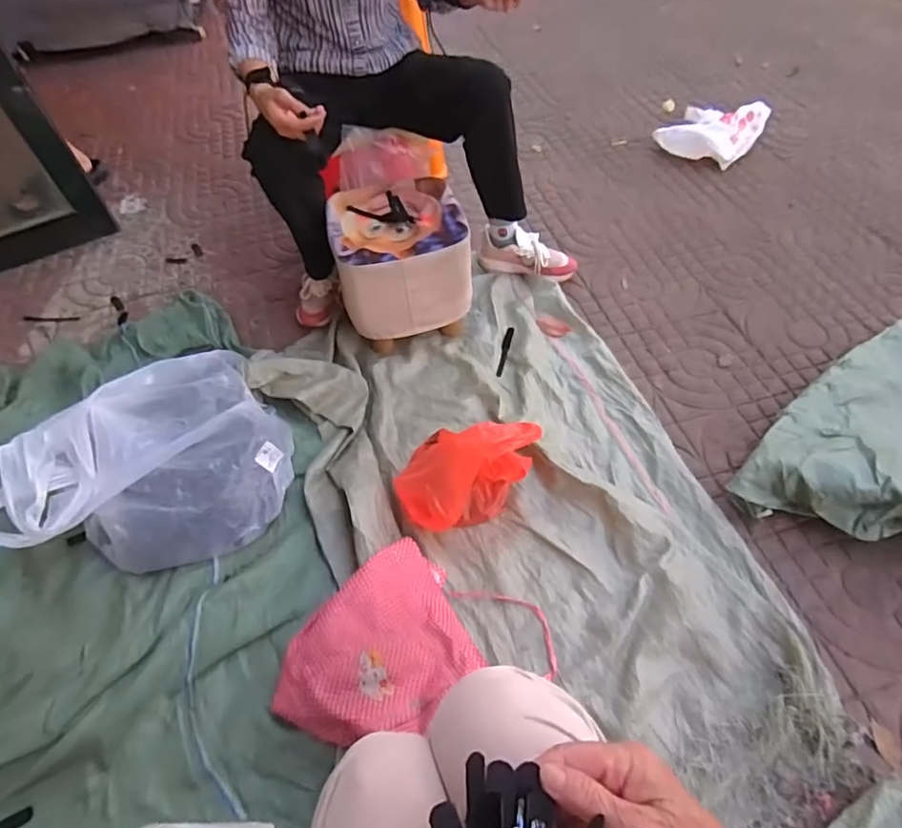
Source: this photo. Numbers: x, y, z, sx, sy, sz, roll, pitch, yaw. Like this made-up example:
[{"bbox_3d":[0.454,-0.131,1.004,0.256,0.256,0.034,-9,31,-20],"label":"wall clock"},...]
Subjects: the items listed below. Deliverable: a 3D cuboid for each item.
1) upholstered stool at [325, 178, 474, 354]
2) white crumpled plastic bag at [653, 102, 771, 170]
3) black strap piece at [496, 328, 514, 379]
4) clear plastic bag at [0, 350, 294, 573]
[{"bbox_3d":[-0.101,-0.298,1.144,0.242,0.230,0.261,-15,54,-5],"label":"upholstered stool"},{"bbox_3d":[0.725,-0.801,1.574,0.244,0.097,0.199,35,64,25],"label":"white crumpled plastic bag"},{"bbox_3d":[0.112,-0.131,1.172,0.017,0.008,0.134,11,56,12],"label":"black strap piece"},{"bbox_3d":[-0.506,0.069,0.957,0.425,0.171,0.345,-12,54,-2],"label":"clear plastic bag"}]

